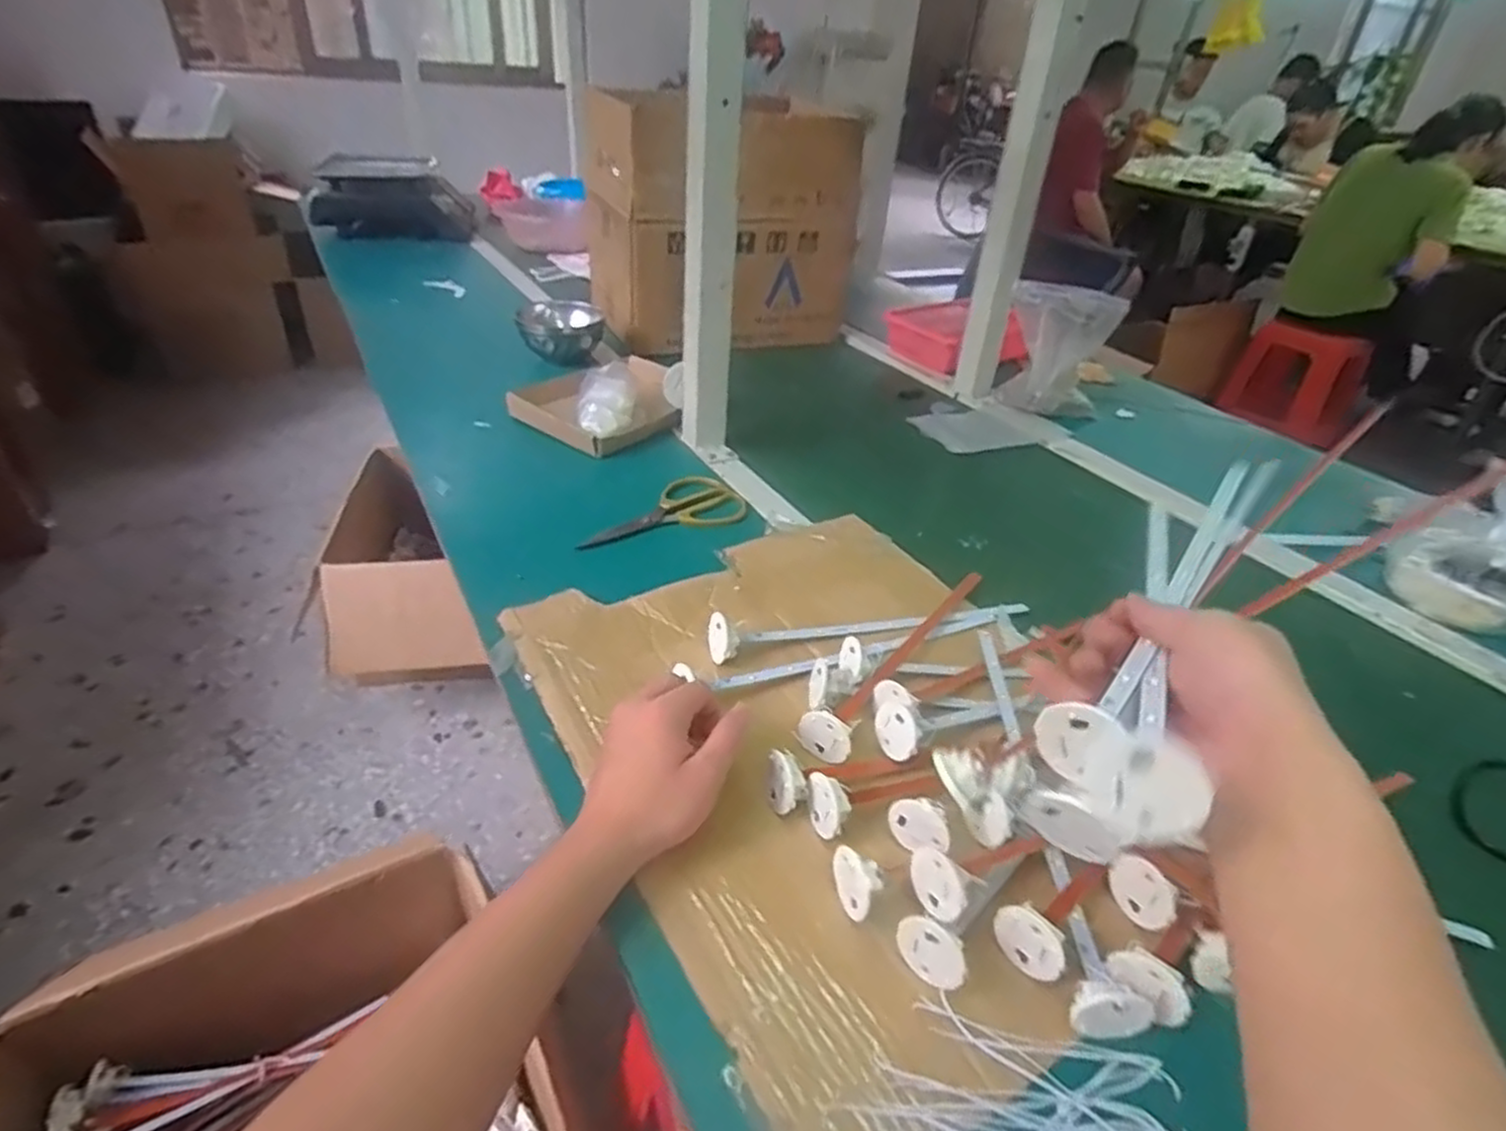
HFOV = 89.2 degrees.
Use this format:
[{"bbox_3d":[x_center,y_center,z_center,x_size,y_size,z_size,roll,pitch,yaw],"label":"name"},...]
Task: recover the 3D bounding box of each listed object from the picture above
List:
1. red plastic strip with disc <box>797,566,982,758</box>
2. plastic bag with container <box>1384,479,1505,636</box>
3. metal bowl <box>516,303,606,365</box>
[{"bbox_3d":[0.121,0.059,0.605,0.035,0.032,0.275,24,38,25],"label":"red plastic strip with disc"},{"bbox_3d":[0.699,-0.018,0.712,0.153,0.131,0.139,-18,41,-31],"label":"plastic bag with container"},{"bbox_3d":[-0.270,-0.324,1.084,0.116,0.067,0.116,-2,35,-12],"label":"metal bowl"}]

